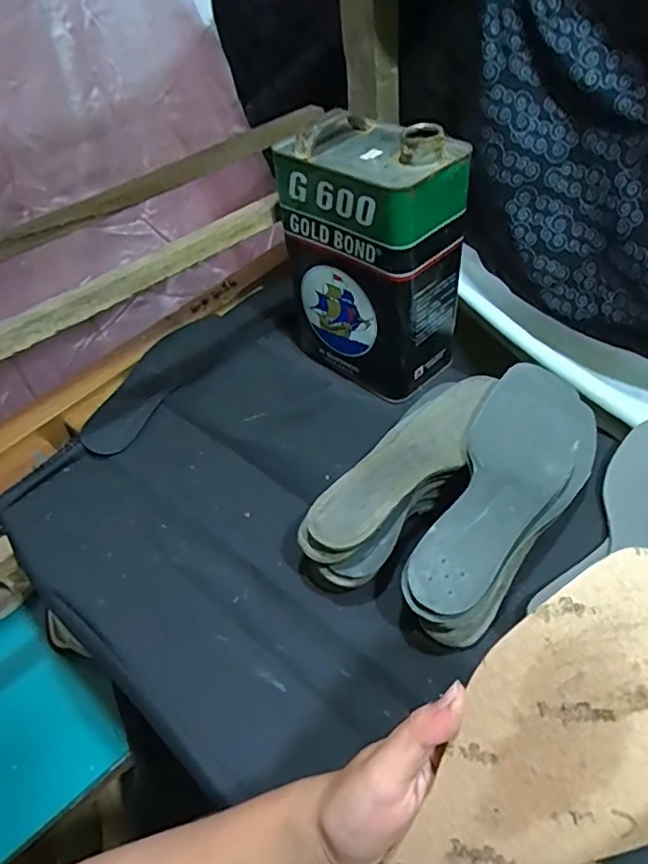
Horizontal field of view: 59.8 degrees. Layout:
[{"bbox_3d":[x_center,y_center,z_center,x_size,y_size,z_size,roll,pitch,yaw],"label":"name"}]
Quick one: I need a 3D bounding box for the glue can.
[{"bbox_3d":[0.048,-0.176,0.582,0.108,0.240,0.164,-36,53,-25],"label":"glue can"}]

